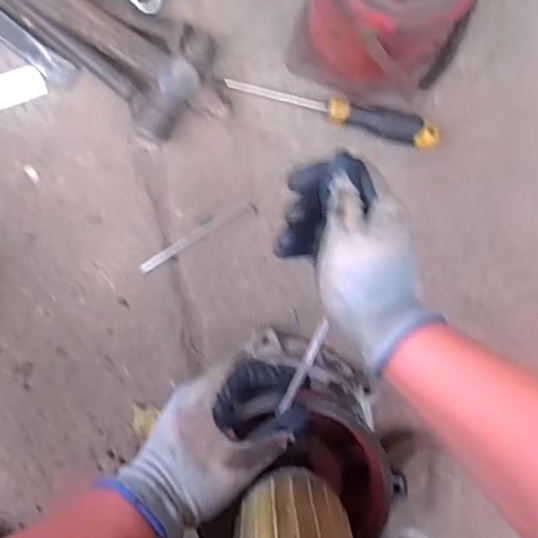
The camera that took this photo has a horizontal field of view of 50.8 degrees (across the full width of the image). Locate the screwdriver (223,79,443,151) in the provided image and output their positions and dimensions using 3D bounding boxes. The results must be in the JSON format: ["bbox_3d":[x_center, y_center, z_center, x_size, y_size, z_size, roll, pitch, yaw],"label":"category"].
[{"bbox_3d":[0.066,-0.165,0.591,0.220,0.032,0.027,15,98,-1],"label":"screwdriver"}]

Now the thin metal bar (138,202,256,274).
[{"bbox_3d":[-0.078,-0.035,0.618,0.141,0.005,0.015,-28,97,4],"label":"thin metal bar"}]

